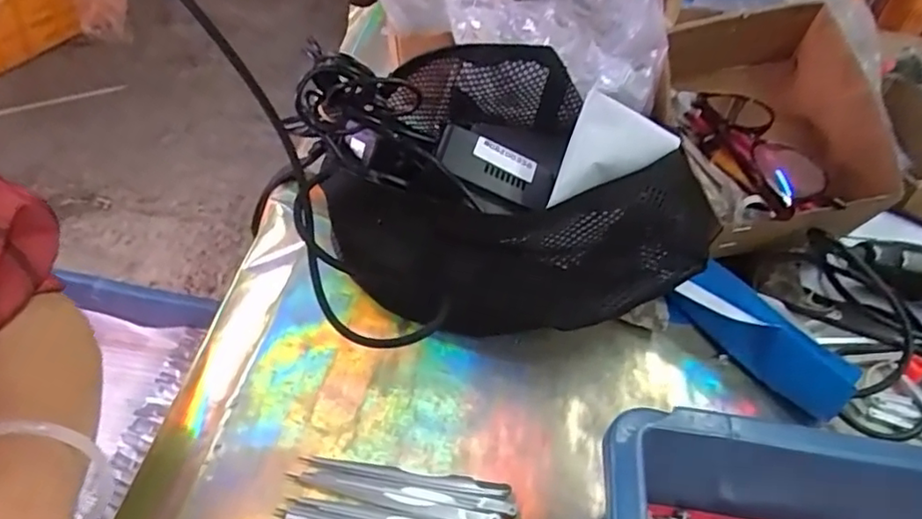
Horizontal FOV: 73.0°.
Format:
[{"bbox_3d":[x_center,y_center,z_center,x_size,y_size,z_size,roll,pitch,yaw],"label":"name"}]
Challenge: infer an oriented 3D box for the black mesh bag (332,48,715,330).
[{"bbox_3d":[0.040,-0.041,0.395,0.225,0.122,0.151,9,45,4],"label":"black mesh bag"}]

